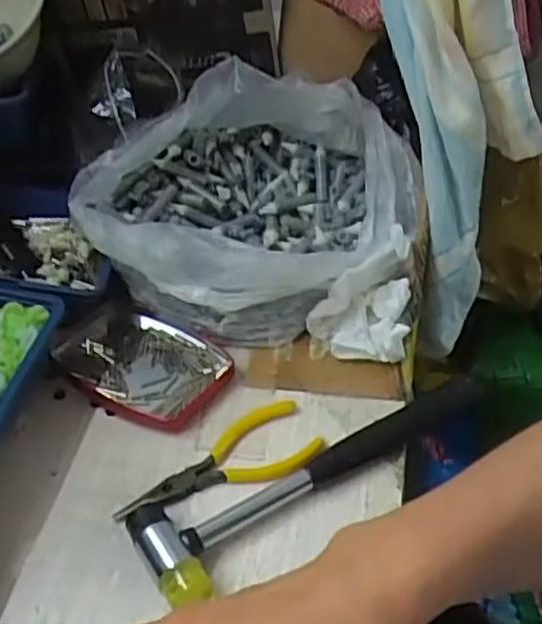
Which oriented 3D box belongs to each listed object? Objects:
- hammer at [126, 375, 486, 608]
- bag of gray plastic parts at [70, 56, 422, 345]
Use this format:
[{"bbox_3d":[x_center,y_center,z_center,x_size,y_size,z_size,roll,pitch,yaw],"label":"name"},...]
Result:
[{"bbox_3d":[0.033,0.089,0.432,0.231,0.021,0.060,-24,45,-24],"label":"hammer"},{"bbox_3d":[-0.020,-0.084,0.551,0.242,0.133,0.194,-7,40,-5],"label":"bag of gray plastic parts"}]

